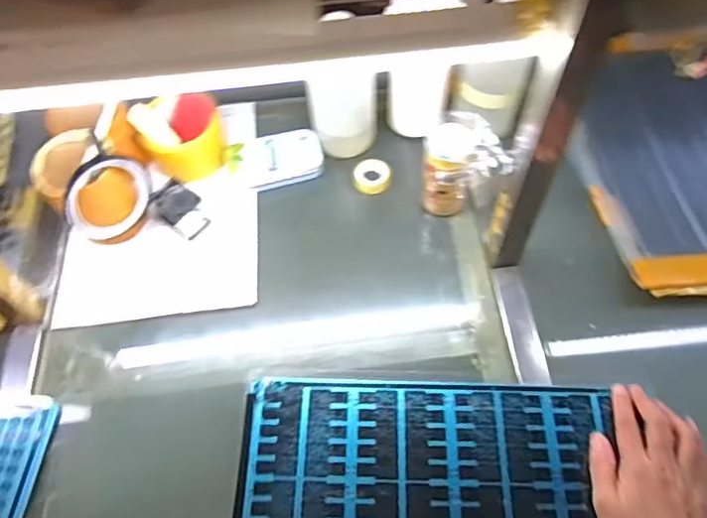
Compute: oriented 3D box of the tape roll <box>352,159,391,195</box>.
[{"bbox_3d":[0.022,-0.096,0.661,0.045,0.019,0.037,-5,60,-2],"label":"tape roll"}]

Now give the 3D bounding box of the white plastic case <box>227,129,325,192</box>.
[{"bbox_3d":[-0.091,-0.117,0.663,0.108,0.018,0.066,-10,60,-5],"label":"white plastic case"}]

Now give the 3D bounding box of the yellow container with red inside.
[{"bbox_3d":[-0.196,-0.143,0.651,0.094,0.057,0.088,-1,60,1],"label":"yellow container with red inside"}]

